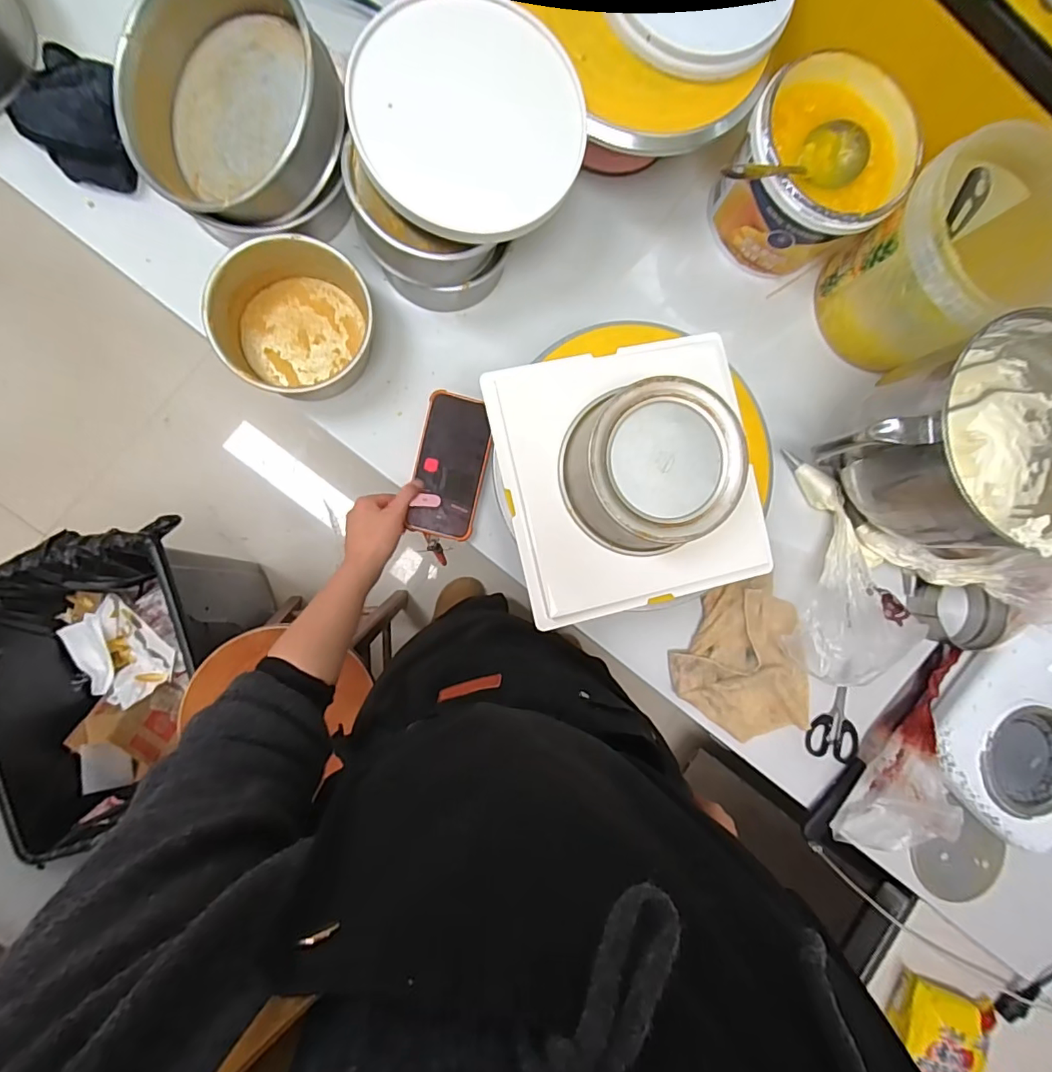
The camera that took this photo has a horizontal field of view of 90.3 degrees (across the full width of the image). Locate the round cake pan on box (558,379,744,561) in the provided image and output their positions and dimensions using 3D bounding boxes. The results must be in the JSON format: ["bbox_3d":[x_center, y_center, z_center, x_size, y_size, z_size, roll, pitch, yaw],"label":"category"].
[{"bbox_3d":[0.111,-0.061,0.483,0.143,0.084,0.134,0,88,-8],"label":"round cake pan on box"}]

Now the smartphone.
[{"bbox_3d":[-0.086,-0.081,0.612,0.077,0.014,0.164,7,90,-8],"label":"smartphone"}]

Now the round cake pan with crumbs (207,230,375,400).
[{"bbox_3d":[-0.251,-0.236,0.566,0.145,0.068,0.156,0,88,-8],"label":"round cake pan with crumbs"}]

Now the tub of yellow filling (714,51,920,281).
[{"bbox_3d":[0.322,-0.416,0.613,0.175,0.131,0.185,0,88,-8],"label":"tub of yellow filling"}]

